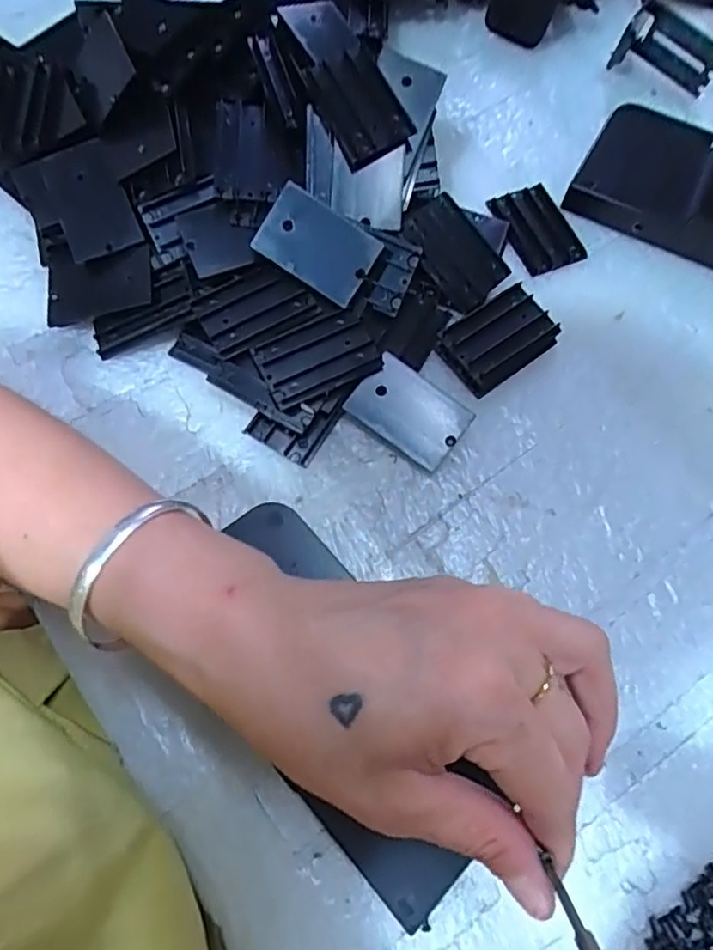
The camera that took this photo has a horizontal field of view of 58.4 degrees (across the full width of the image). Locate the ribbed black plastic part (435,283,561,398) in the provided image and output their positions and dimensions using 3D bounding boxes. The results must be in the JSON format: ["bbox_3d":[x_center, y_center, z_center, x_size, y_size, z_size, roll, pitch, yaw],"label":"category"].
[{"bbox_3d":[0.073,-0.070,0.326,0.055,0.011,0.036,-34,75,-13],"label":"ribbed black plastic part"}]

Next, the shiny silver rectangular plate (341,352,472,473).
[{"bbox_3d":[0.026,-0.031,0.311,0.053,0.008,0.037,37,83,8],"label":"shiny silver rectangular plate"}]

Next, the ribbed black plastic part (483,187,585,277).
[{"bbox_3d":[0.100,-0.137,0.354,0.039,0.007,0.052,-22,73,-10],"label":"ribbed black plastic part"}]

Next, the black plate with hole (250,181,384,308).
[{"bbox_3d":[-0.019,-0.111,0.309,0.055,0.006,0.035,33,97,-5],"label":"black plate with hole"}]

